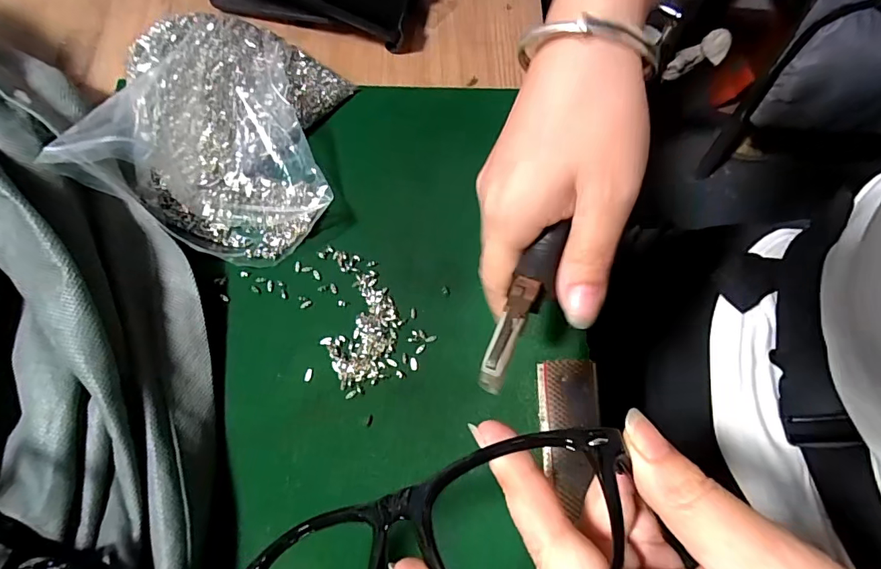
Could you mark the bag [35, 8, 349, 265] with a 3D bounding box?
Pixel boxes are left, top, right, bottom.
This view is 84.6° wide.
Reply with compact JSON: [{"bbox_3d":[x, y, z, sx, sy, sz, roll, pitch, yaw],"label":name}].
[{"bbox_3d":[-0.136,-0.100,0.296,0.137,0.064,0.160,2,70,-2],"label":"bag"}]

